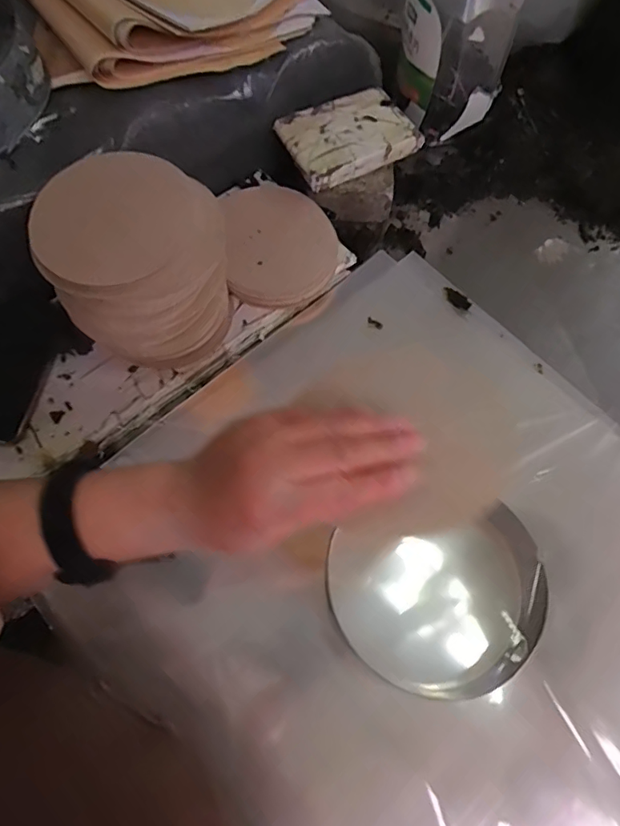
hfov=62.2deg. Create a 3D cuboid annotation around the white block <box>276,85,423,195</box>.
[{"bbox_3d":[0.044,-0.322,0.595,0.148,0.023,0.098,-28,70,-10],"label":"white block"}]

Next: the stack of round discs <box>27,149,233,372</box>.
[{"bbox_3d":[-0.161,-0.135,0.499,0.156,0.147,0.149,-28,70,-10],"label":"stack of round discs"}]

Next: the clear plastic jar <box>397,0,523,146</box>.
[{"bbox_3d":[0.168,-0.444,0.594,0.112,0.180,0.125,-19,69,-7],"label":"clear plastic jar"}]

